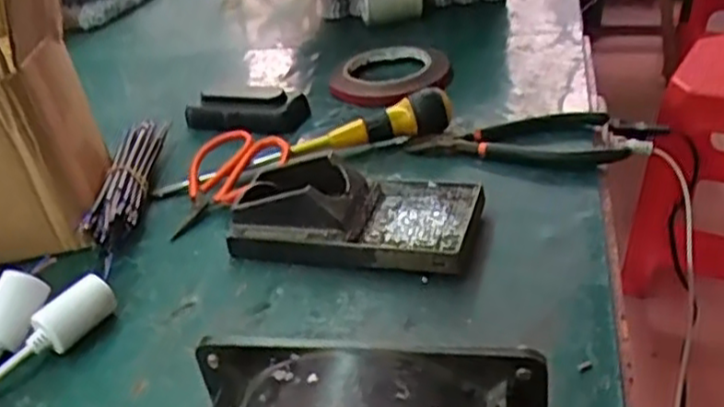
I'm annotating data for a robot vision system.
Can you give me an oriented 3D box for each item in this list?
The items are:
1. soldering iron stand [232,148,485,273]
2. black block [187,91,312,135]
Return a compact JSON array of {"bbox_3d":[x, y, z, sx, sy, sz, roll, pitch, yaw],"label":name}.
[{"bbox_3d":[-0.005,0.003,0.479,0.155,0.046,0.078,5,36,20],"label":"soldering iron stand"},{"bbox_3d":[-0.105,-0.080,0.641,0.111,0.025,0.039,-1,34,9],"label":"black block"}]

